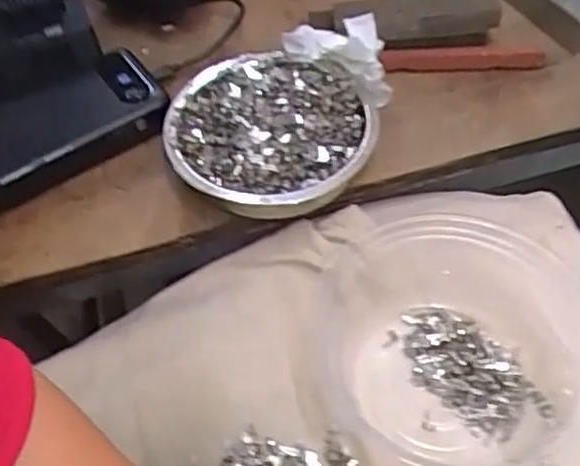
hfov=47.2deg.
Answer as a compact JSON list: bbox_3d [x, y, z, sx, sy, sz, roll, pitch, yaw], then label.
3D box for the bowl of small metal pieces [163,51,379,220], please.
[{"bbox_3d":[-0.012,-0.062,0.395,0.121,0.023,0.118,-2,53,3],"label":"bowl of small metal pieces"}]

